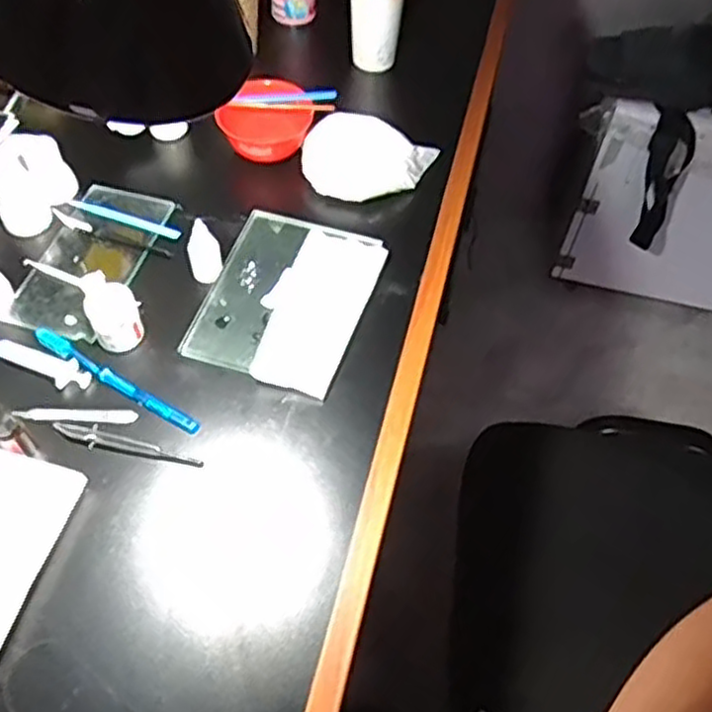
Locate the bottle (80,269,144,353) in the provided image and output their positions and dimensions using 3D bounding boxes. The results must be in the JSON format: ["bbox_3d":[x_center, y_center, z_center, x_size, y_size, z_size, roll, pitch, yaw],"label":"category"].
[{"bbox_3d":[-0.230,-0.041,0.703,0.045,0.067,0.048,2,55,-2],"label":"bottle"}]

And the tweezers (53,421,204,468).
[{"bbox_3d":[-0.205,0.079,0.663,0.137,0.004,0.018,13,56,5],"label":"tweezers"}]

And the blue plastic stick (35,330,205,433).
[{"bbox_3d":[-0.226,0.021,0.696,0.189,0.013,0.016,28,58,15],"label":"blue plastic stick"}]

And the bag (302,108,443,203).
[{"bbox_3d":[0.014,-0.227,0.860,0.153,0.045,0.097,8,55,3],"label":"bag"}]

